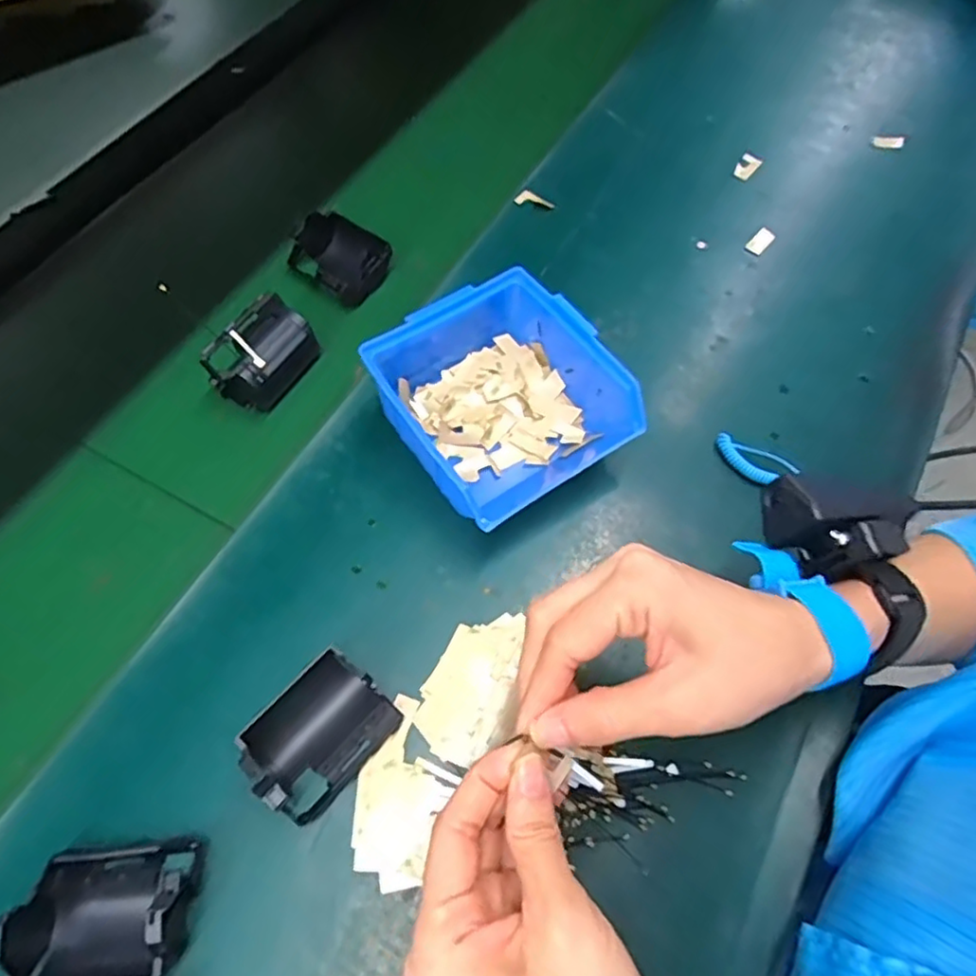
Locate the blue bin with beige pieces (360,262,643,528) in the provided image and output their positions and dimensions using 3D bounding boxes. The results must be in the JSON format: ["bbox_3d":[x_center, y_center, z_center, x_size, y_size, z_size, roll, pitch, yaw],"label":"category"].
[{"bbox_3d":[0.003,-0.060,0.409,0.129,0.066,0.143,-27,66,-14],"label":"blue bin with beige pieces"}]

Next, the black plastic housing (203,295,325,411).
[{"bbox_3d":[-0.152,-0.090,0.445,0.042,0.049,0.069,28,66,13],"label":"black plastic housing"}]

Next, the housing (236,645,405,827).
[{"bbox_3d":[-0.086,0.124,0.328,0.051,0.037,0.070,38,69,17],"label":"housing"}]

